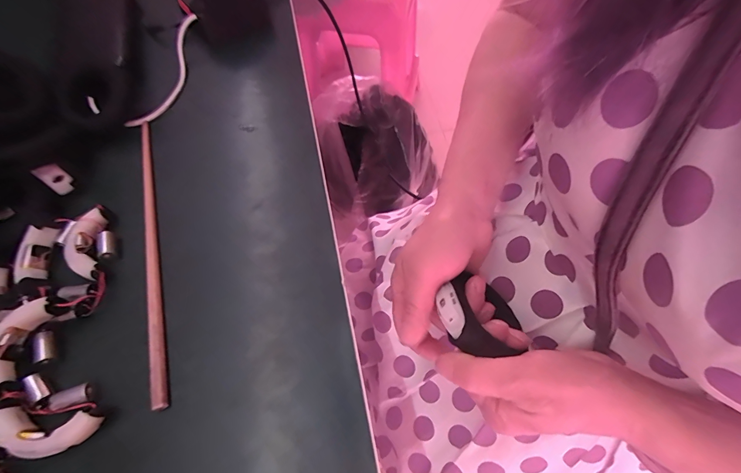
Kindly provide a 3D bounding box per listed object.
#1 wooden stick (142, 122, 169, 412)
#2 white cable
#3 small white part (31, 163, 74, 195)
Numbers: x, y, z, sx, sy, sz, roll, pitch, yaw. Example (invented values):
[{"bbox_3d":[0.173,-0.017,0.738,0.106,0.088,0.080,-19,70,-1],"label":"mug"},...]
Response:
[{"bbox_3d":[-0.162,0.003,0.255,0.008,0.006,0.237,-17,63,-9],"label":"wooden stick"},{"bbox_3d":[-0.192,-0.159,0.327,0.022,0.025,0.137,9,62,5],"label":"white cable"},{"bbox_3d":[-0.243,-0.045,0.268,0.004,0.024,0.016,22,61,38],"label":"small white part"}]

